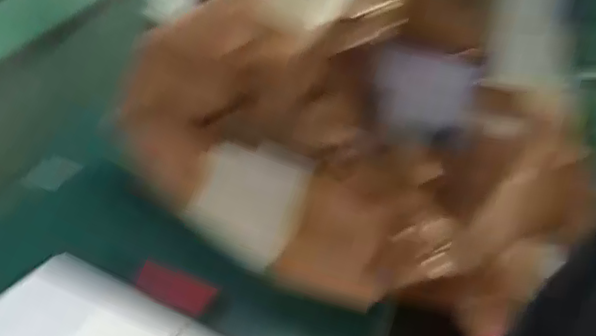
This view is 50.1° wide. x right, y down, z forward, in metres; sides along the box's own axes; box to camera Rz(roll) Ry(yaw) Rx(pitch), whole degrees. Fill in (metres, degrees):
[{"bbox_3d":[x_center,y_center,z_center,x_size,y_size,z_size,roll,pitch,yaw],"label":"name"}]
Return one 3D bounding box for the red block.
[{"bbox_3d":[-0.109,0.107,0.576,0.069,0.017,0.029,20,36,5],"label":"red block"}]

